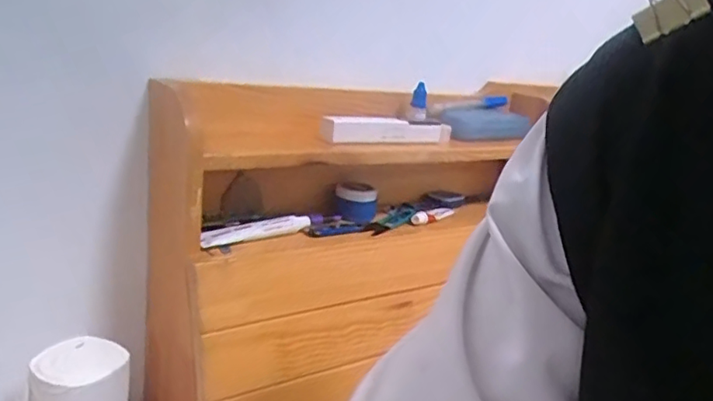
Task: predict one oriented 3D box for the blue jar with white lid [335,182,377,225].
[{"bbox_3d":[0.000,0.002,0.689,0.049,0.037,0.053,9,16,5],"label":"blue jar with white lid"}]

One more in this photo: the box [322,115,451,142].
[{"bbox_3d":[0.040,-0.082,0.666,0.176,0.026,0.021,-4,20,-34],"label":"box"}]

